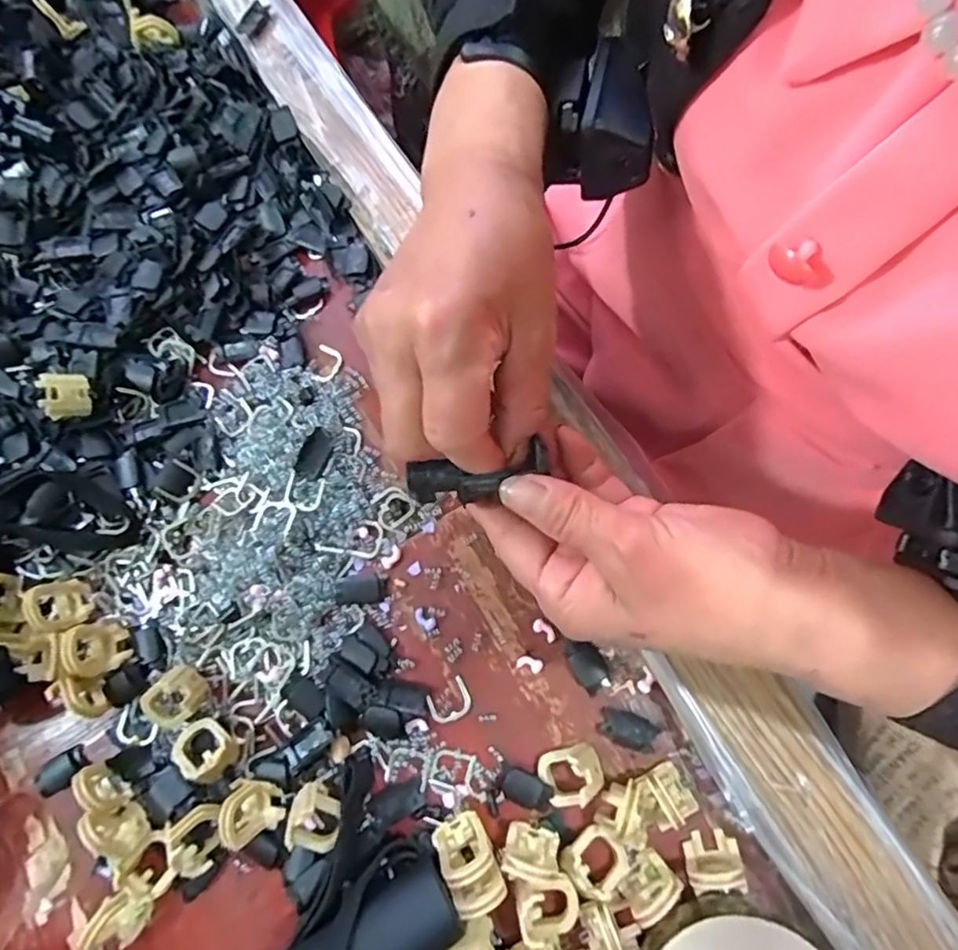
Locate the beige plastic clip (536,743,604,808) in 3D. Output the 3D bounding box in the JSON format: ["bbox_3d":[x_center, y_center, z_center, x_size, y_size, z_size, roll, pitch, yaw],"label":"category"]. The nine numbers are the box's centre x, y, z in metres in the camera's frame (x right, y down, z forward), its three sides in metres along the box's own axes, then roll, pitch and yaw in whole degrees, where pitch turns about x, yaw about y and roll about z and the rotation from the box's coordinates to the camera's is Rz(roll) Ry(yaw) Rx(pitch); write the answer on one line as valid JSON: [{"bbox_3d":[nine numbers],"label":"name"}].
[{"bbox_3d":[0.039,0.126,0.249,0.026,0.017,0.020,-20,75,-1],"label":"beige plastic clip"}]

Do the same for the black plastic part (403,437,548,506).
[{"bbox_3d":[0.000,0.001,0.226,0.053,0.015,0.016,-10,76,4],"label":"black plastic part"}]

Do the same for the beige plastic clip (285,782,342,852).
[{"bbox_3d":[-0.070,0.145,0.249,0.022,0.014,0.025,6,76,5],"label":"beige plastic clip"}]

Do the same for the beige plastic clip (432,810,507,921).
[{"bbox_3d":[-0.004,0.157,0.240,0.021,0.013,0.036,-22,43,-13],"label":"beige plastic clip"}]

